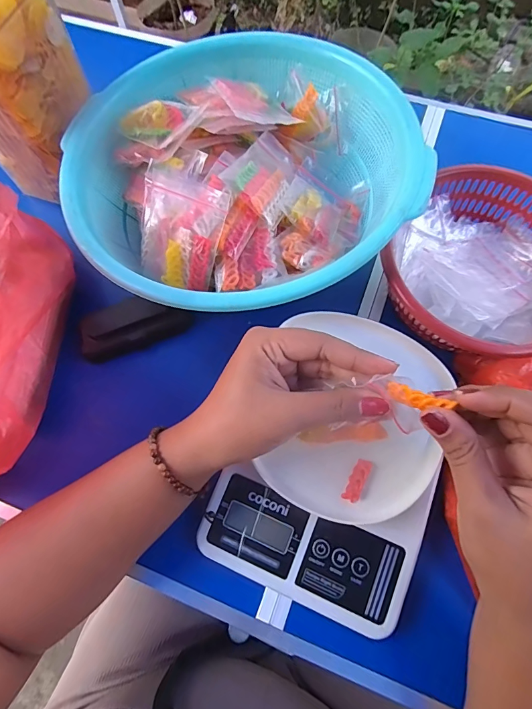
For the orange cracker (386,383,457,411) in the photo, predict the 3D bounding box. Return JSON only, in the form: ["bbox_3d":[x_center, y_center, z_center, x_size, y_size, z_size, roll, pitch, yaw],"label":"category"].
[{"bbox_3d":[0.088,0.026,0.222,0.036,0.007,0.009,15,69,22],"label":"orange cracker"}]

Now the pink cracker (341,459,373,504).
[{"bbox_3d":[0.069,0.094,0.289,0.013,0.006,0.032,27,71,10],"label":"pink cracker"}]

